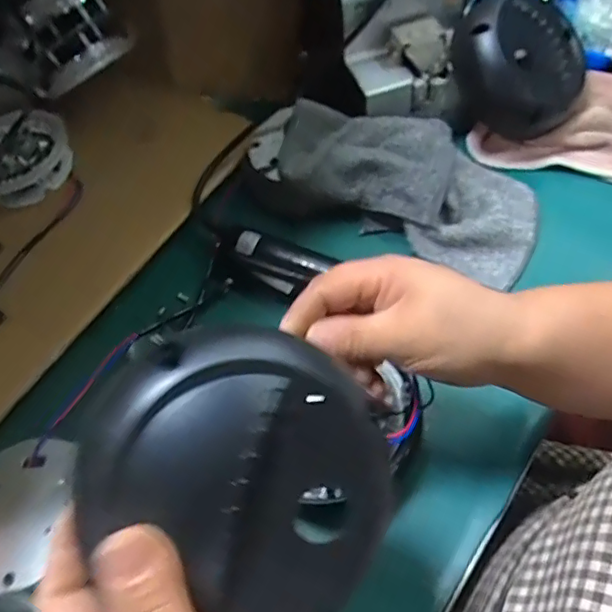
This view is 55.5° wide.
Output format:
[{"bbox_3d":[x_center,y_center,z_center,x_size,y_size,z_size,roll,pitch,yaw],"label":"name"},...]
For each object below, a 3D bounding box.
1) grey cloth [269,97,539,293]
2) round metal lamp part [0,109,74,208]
[{"bbox_3d":[0.089,-0.116,0.520,0.239,0.061,0.119,21,63,21],"label":"grey cloth"},{"bbox_3d":[-0.301,-0.157,0.605,0.108,0.031,0.111,-4,57,6],"label":"round metal lamp part"}]

